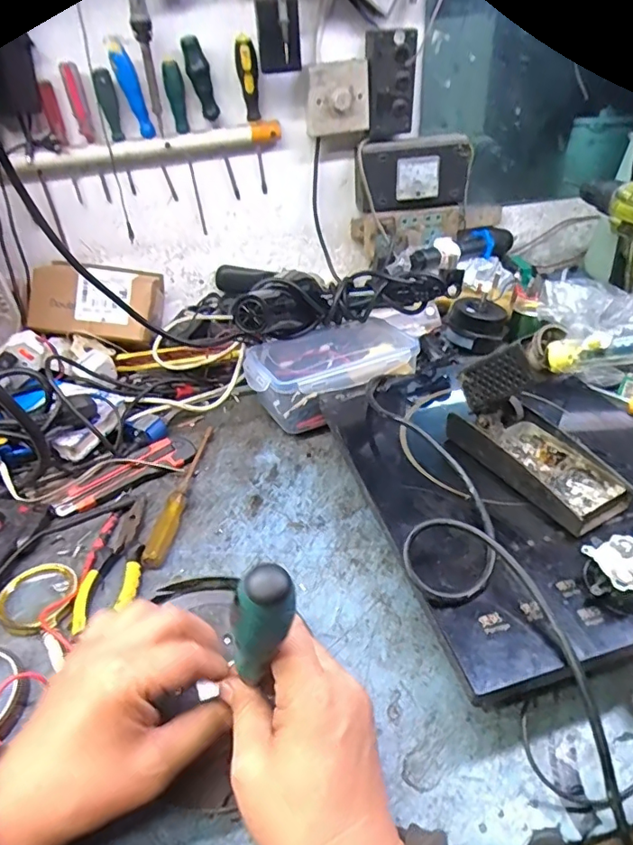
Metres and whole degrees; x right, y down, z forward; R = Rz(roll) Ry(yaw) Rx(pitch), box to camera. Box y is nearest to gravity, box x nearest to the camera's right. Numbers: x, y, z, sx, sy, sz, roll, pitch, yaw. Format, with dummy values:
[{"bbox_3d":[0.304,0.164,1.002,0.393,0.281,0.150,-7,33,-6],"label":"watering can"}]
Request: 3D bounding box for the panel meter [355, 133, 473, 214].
[{"bbox_3d":[0.151,-0.389,0.820,0.178,0.095,0.055,-10,37,-7],"label":"panel meter"}]

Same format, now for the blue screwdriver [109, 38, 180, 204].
[{"bbox_3d":[-0.240,-0.407,0.737,0.031,0.216,0.022,7,59,14],"label":"blue screwdriver"}]

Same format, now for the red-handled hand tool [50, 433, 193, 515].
[{"bbox_3d":[-0.216,0.057,0.599,0.159,0.011,0.040,-25,75,-24],"label":"red-handled hand tool"}]

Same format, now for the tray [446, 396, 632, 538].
[{"bbox_3d":[0.200,0.031,0.483,0.079,0.035,0.151,-21,40,-21],"label":"tray"}]

